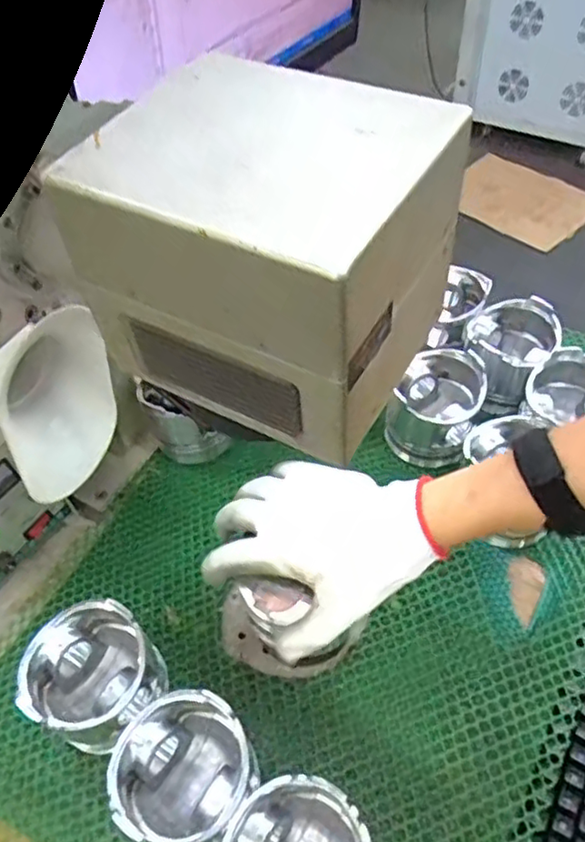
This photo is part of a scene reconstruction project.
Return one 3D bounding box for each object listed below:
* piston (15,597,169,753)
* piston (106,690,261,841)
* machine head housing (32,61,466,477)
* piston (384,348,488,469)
[{"bbox_3d":[-0.147,0.191,0.488,0.086,0.069,0.089,-2,51,3],"label":"piston"},{"bbox_3d":[-0.071,0.239,0.440,0.087,0.074,0.085,-2,51,3],"label":"piston"},{"bbox_3d":[-0.008,-0.064,0.247,0.117,0.092,0.093,22,56,21],"label":"machine head housing"},{"bbox_3d":[0.141,-0.013,0.643,0.087,0.080,0.088,16,54,17],"label":"piston"}]

